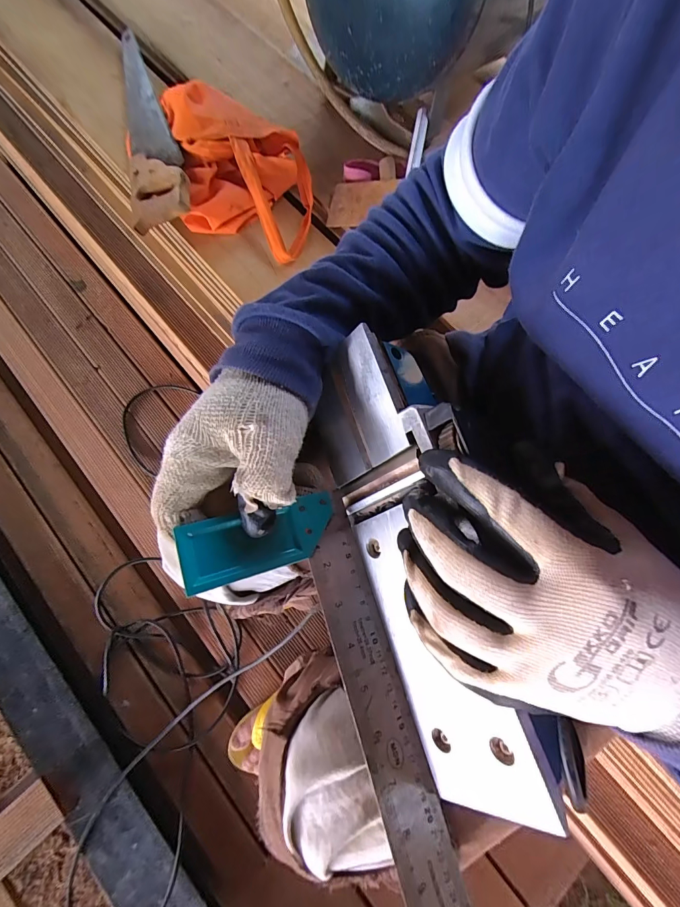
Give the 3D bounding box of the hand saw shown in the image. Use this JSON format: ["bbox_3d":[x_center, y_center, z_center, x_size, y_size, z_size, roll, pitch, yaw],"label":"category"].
[{"bbox_3d":[-0.336,-0.588,0.660,0.103,0.026,0.527,-21,68,11],"label":"hand saw"}]

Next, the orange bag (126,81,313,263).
[{"bbox_3d":[-0.163,-0.473,0.621,0.217,0.075,0.346,-11,74,-6],"label":"orange bag"}]

